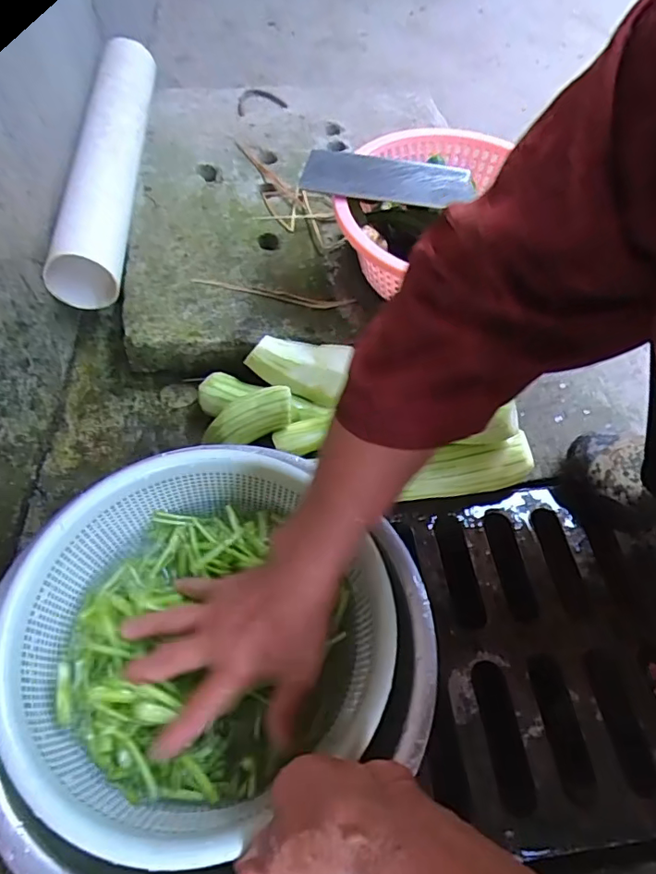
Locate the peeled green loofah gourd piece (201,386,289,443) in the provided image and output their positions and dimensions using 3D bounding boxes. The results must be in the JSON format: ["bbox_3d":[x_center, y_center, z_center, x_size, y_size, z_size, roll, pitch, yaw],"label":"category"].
[{"bbox_3d":[-0.078,-0.017,0.514,0.095,0.030,0.033,-24,60,10],"label":"peeled green loofah gourd piece"}]

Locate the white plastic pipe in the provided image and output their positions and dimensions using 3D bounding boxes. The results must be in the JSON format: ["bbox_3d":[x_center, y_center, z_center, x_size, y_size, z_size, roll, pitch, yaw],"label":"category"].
[{"bbox_3d":[-0.276,-0.369,0.677,0.069,0.081,0.450,-1,57,-3],"label":"white plastic pipe"}]

